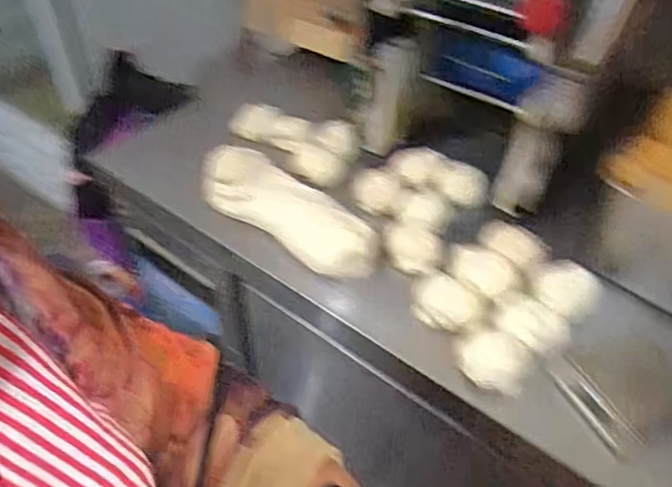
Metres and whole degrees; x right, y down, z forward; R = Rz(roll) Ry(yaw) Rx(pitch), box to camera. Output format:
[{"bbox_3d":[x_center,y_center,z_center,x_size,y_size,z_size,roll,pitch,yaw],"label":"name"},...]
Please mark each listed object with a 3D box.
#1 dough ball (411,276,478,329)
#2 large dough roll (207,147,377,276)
[{"bbox_3d":[0.128,0.064,0.690,0.073,0.035,0.066,11,45,10],"label":"dough ball"},{"bbox_3d":[-0.067,-0.045,0.784,0.274,0.063,0.093,30,51,26],"label":"large dough roll"}]

